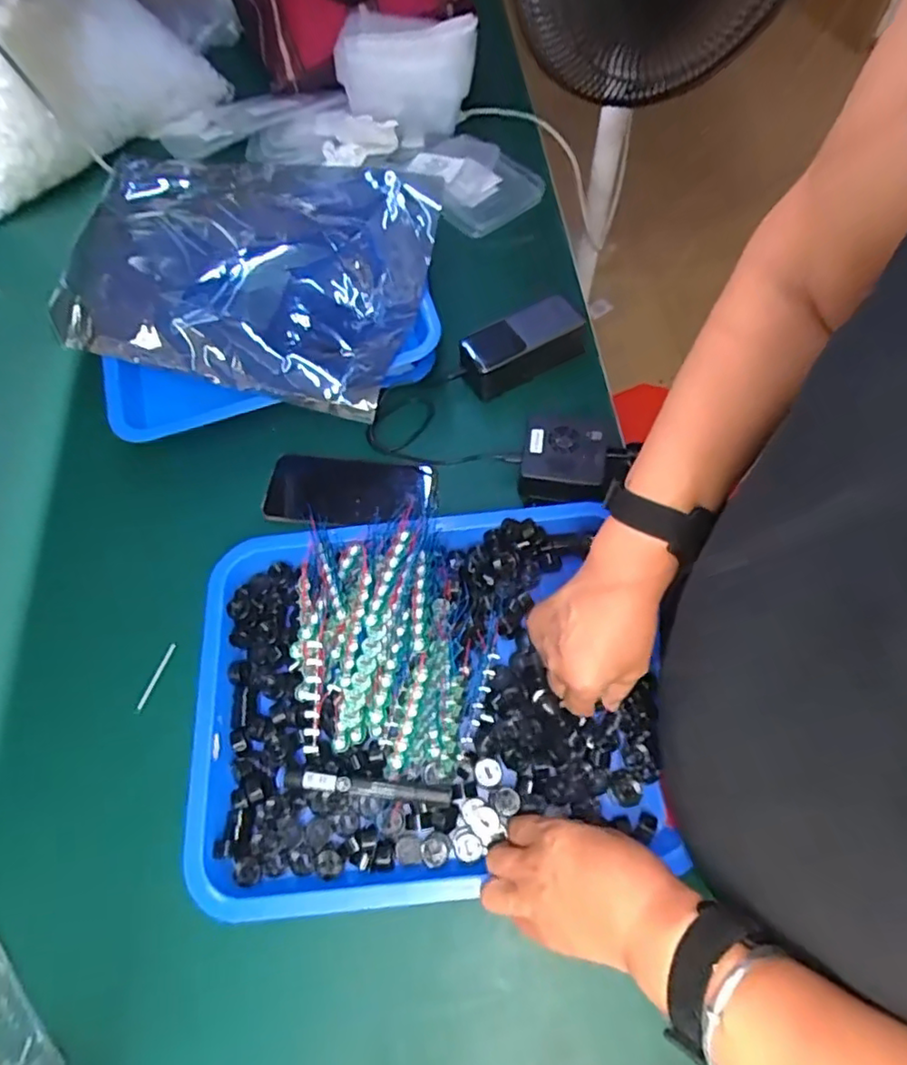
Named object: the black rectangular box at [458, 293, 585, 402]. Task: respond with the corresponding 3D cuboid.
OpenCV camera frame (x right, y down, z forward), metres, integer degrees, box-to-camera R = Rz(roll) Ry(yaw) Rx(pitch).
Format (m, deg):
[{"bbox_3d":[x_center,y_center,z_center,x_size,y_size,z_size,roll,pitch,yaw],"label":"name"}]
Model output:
[{"bbox_3d":[0.071,-0.194,0.658,0.130,0.058,0.053,-23,65,-9],"label":"black rectangular box"}]

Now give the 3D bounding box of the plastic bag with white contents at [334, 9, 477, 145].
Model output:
[{"bbox_3d":[-0.055,-0.541,0.749,0.172,0.125,0.047,-24,62,-18],"label":"plastic bag with white contents"}]

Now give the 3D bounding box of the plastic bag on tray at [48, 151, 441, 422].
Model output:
[{"bbox_3d":[-0.198,-0.268,0.607,0.329,0.089,0.251,14,65,9],"label":"plastic bag on tray"}]

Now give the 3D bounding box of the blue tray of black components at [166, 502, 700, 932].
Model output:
[{"bbox_3d":[-0.027,0.121,0.499,0.368,0.056,0.298,-8,63,-1],"label":"blue tray of black components"}]

